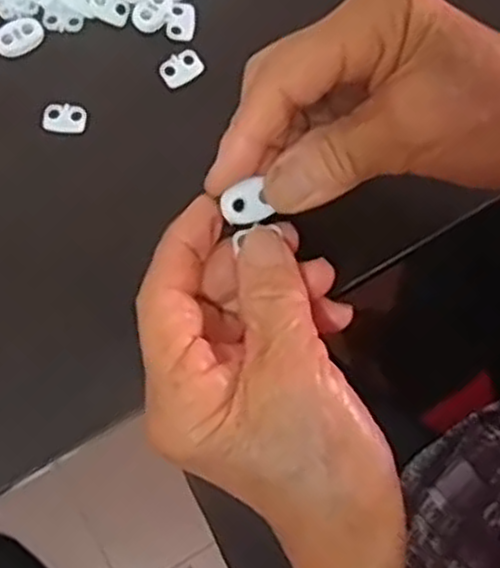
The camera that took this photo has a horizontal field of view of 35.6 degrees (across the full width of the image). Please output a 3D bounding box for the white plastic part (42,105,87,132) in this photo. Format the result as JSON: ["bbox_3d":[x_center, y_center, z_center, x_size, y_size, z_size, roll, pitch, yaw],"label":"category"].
[{"bbox_3d":[-0.083,-0.074,0.347,0.019,0.004,0.012,0,75,-1],"label":"white plastic part"}]

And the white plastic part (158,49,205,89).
[{"bbox_3d":[-0.031,-0.098,0.354,0.019,0.004,0.013,-35,78,-9],"label":"white plastic part"}]

